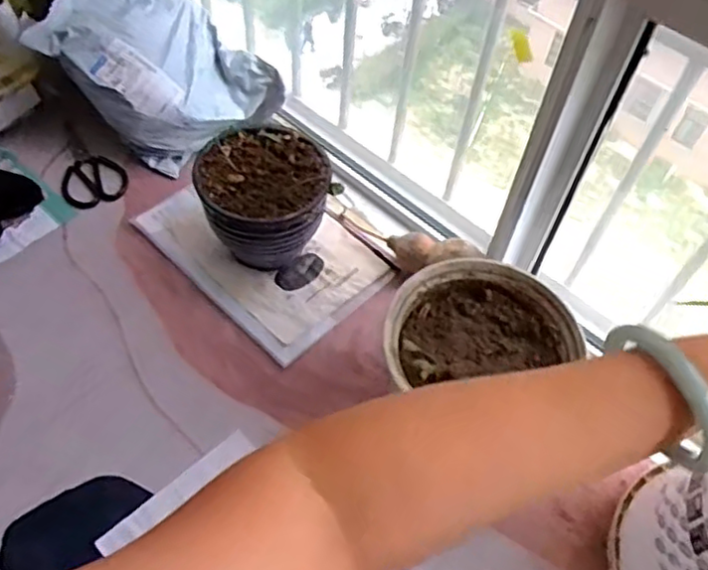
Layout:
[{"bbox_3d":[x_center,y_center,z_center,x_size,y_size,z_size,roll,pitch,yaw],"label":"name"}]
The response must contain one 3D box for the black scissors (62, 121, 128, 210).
[{"bbox_3d":[-0.439,-0.202,1.079,0.097,0.018,0.180,-21,60,-18],"label":"black scissors"}]

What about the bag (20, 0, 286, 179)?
[{"bbox_3d":[-0.334,-0.355,1.089,0.346,0.180,0.269,36,61,18],"label":"bag"}]

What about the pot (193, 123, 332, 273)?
[{"bbox_3d":[-0.128,-0.111,0.954,0.167,0.168,0.169,2,56,-3],"label":"pot"}]

